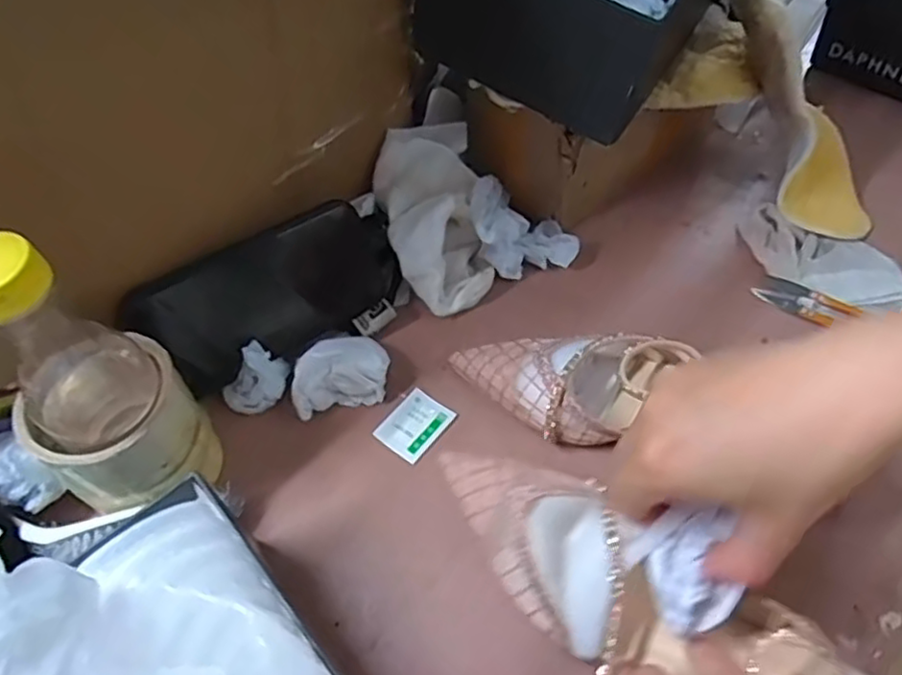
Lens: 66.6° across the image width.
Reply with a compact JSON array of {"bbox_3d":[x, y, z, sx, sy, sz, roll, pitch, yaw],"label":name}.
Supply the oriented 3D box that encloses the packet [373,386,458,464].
[{"bbox_3d":[-0.024,0.056,0.450,0.036,0.004,0.044,31,61,24],"label":"packet"}]

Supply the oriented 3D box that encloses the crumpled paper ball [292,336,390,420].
[{"bbox_3d":[-0.075,0.024,0.461,0.064,0.029,0.043,-17,54,-8],"label":"crumpled paper ball"}]

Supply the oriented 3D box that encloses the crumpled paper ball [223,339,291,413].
[{"bbox_3d":[-0.130,0.027,0.457,0.045,0.031,0.031,-30,57,-17],"label":"crumpled paper ball"}]

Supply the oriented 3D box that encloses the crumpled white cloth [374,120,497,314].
[{"bbox_3d":[-0.013,-0.086,0.510,0.076,0.078,0.124,-9,53,-3],"label":"crumpled white cloth"}]

